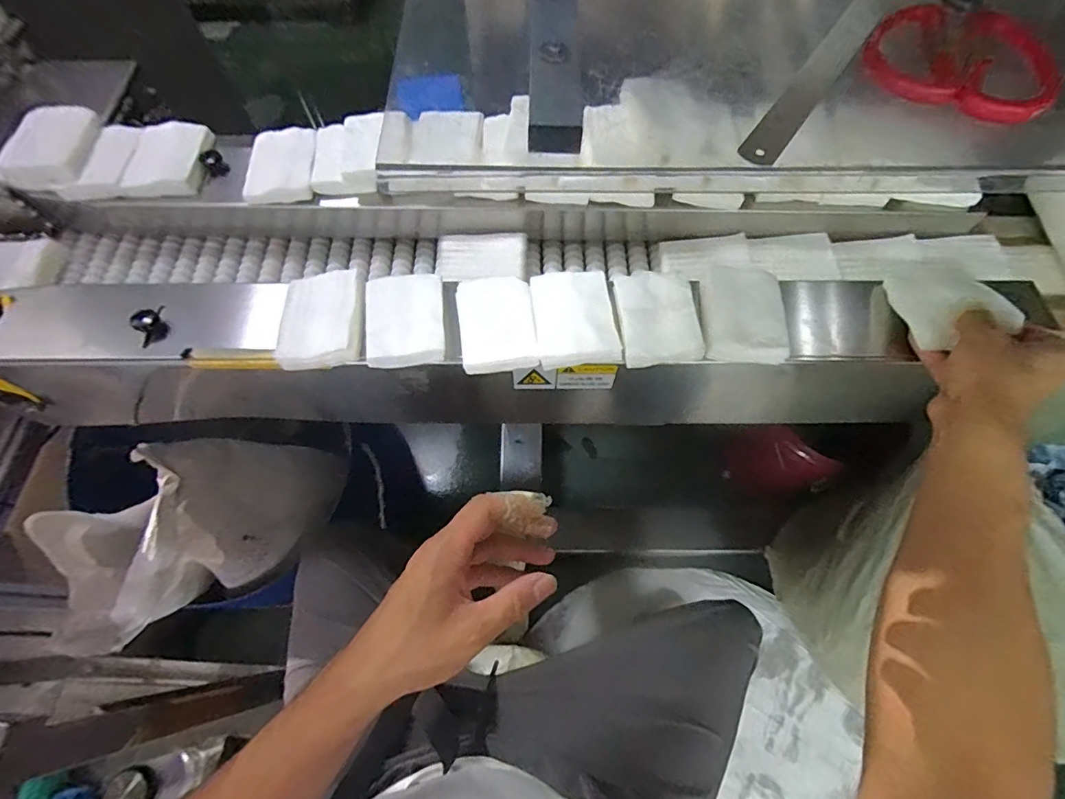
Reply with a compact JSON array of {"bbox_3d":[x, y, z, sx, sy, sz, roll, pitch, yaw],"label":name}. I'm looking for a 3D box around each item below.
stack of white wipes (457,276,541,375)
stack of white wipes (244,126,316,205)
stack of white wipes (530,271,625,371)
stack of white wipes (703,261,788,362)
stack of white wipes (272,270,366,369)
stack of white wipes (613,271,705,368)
[{"bbox_3d":[-0.034,-0.075,0.463,0.069,0.016,0.097,-7,66,-3],"label":"stack of white wipes"},{"bbox_3d":[-0.285,-0.266,0.553,0.074,0.026,0.089,-5,66,-2],"label":"stack of white wipes"},{"bbox_3d":[0.040,-0.081,0.465,0.076,0.018,0.102,-4,66,-2],"label":"stack of white wipes"},{"bbox_3d":[0.204,-0.086,0.466,0.077,0.020,0.100,4,65,2],"label":"stack of white wipes"},{"bbox_3d":[-0.200,-0.078,0.460,0.076,0.019,0.097,-7,66,-3],"label":"stack of white wipes"},{"bbox_3d":[0.118,-0.080,0.462,0.072,0.018,0.098,-5,66,-2],"label":"stack of white wipes"}]

